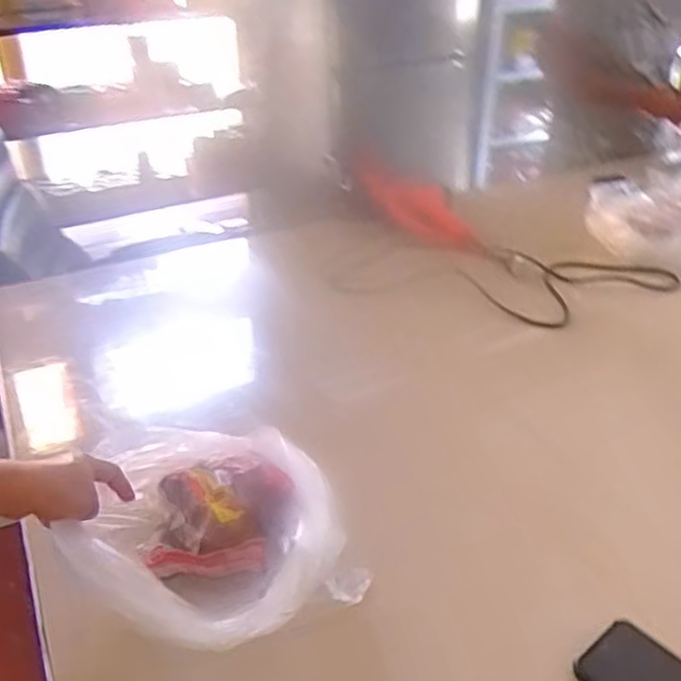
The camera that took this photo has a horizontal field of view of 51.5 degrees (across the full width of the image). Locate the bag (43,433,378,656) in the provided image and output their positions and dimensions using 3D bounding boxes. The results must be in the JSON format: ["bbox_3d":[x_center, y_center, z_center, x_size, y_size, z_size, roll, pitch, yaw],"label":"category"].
[{"bbox_3d":[-0.130,0.190,0.681,0.243,0.105,0.211,-17,35,-24],"label":"bag"}]

